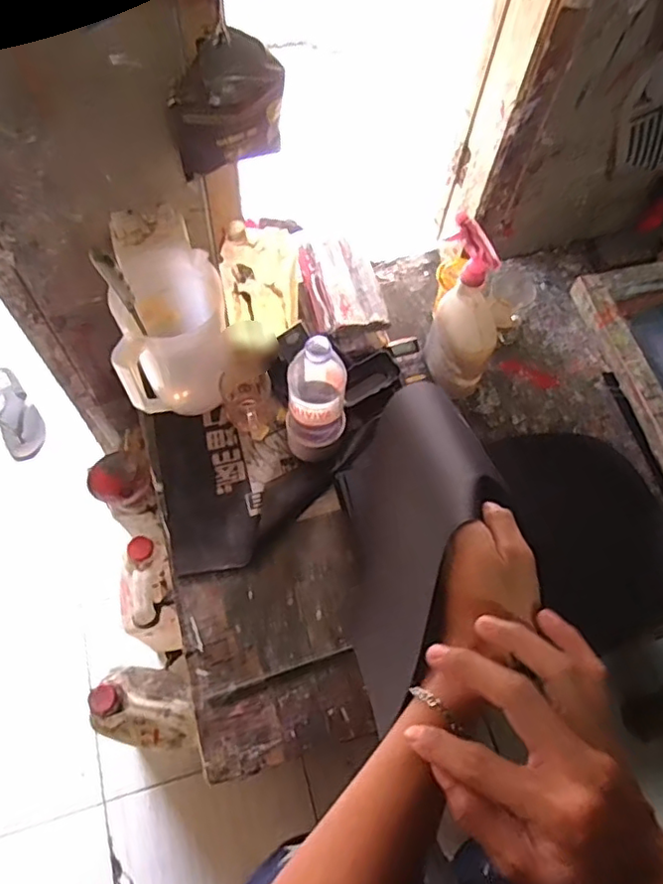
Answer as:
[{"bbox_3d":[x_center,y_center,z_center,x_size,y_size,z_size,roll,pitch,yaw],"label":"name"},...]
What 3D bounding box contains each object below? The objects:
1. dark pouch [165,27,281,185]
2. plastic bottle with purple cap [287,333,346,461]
[{"bbox_3d":[-0.113,-0.371,0.668,0.128,0.154,0.029,-19,66,-12],"label":"dark pouch"},{"bbox_3d":[-0.017,-0.058,0.772,0.076,0.208,0.082,4,64,-1],"label":"plastic bottle with purple cap"}]

